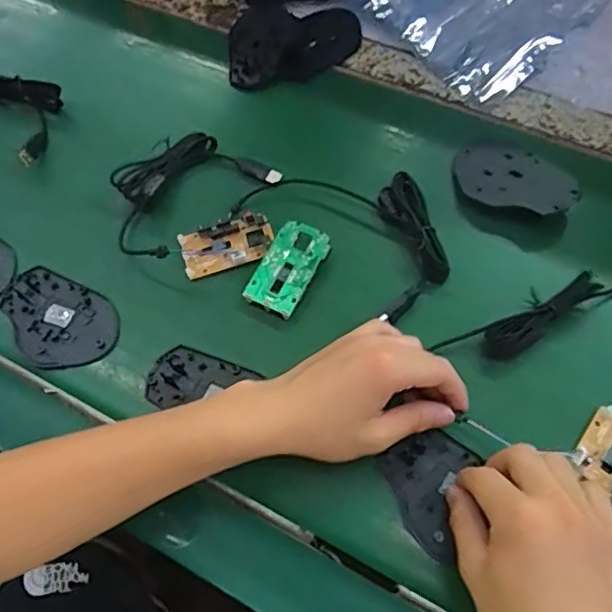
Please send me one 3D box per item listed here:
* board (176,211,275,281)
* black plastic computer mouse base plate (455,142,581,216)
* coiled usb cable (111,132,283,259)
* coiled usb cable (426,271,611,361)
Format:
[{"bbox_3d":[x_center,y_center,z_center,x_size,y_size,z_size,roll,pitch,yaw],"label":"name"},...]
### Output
[{"bbox_3d":[-0.069,-0.055,0.511,0.079,0.011,0.049,-16,64,-5],"label":"board"},{"bbox_3d":[0.184,-0.112,0.516,0.102,0.024,0.072,22,67,13],"label":"black plastic computer mouse base plate"},{"bbox_3d":[-0.113,-0.113,0.539,0.153,0.019,0.089,-35,67,-14],"label":"coiled usb cable"},{"bbox_3d":[0.199,0.005,0.458,0.197,0.032,0.035,-19,64,-7],"label":"coiled usb cable"}]

